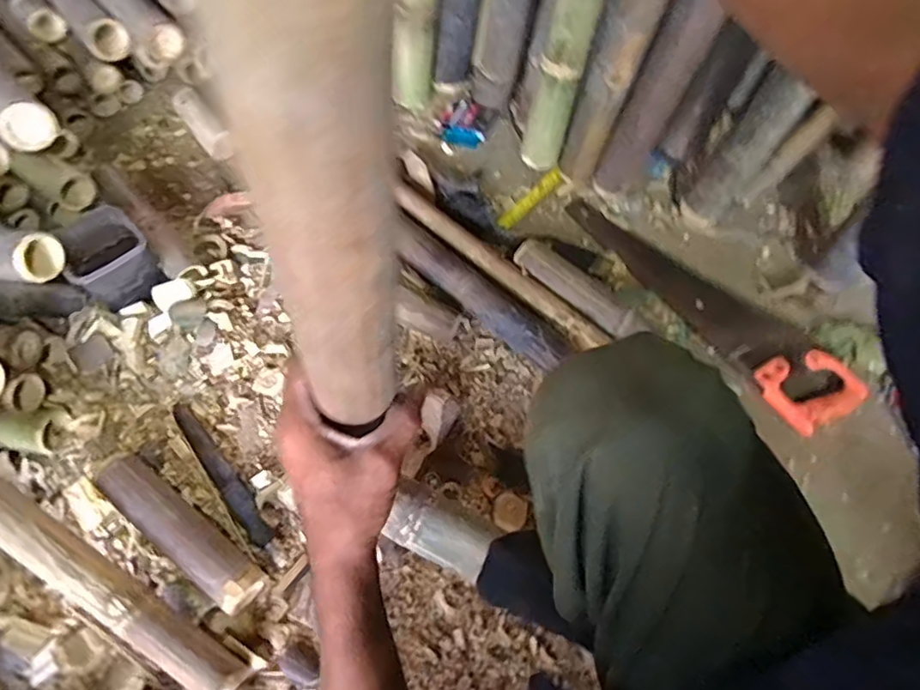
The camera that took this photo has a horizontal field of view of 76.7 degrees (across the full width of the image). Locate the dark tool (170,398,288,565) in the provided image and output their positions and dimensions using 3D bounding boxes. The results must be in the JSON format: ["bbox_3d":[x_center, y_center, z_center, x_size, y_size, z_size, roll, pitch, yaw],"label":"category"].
[{"bbox_3d":[-0.321,0.184,0.796,0.033,0.012,0.286,-38,69,-14],"label":"dark tool"}]

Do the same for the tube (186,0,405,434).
[{"bbox_3d":[-0.052,-0.033,0.250,0.041,0.314,0.039,5,61,-4],"label":"tube"}]

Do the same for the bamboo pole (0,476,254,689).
[{"bbox_3d":[-0.527,0.199,0.674,0.652,0.043,0.058,37,71,0],"label":"bamboo pole"}]

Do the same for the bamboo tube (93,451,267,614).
[{"bbox_3d":[-0.359,0.235,0.744,0.258,0.061,0.056,35,71,17],"label":"bamboo tube"}]

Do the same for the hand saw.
[{"bbox_3d":[0.368,-0.094,0.896,0.129,0.038,0.491,-35,68,-13],"label":"hand saw"}]

